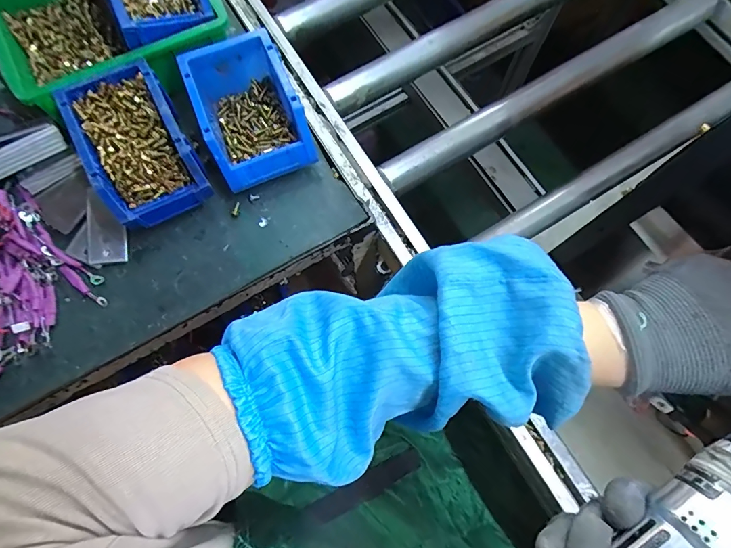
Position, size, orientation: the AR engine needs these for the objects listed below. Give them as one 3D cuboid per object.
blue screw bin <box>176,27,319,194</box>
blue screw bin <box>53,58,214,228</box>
[{"bbox_3d":[-0.135,-0.190,0.466,0.110,0.074,0.160,-23,75,-5],"label":"blue screw bin"},{"bbox_3d":[-0.257,-0.145,0.451,0.106,0.075,0.163,-28,76,-7],"label":"blue screw bin"}]

